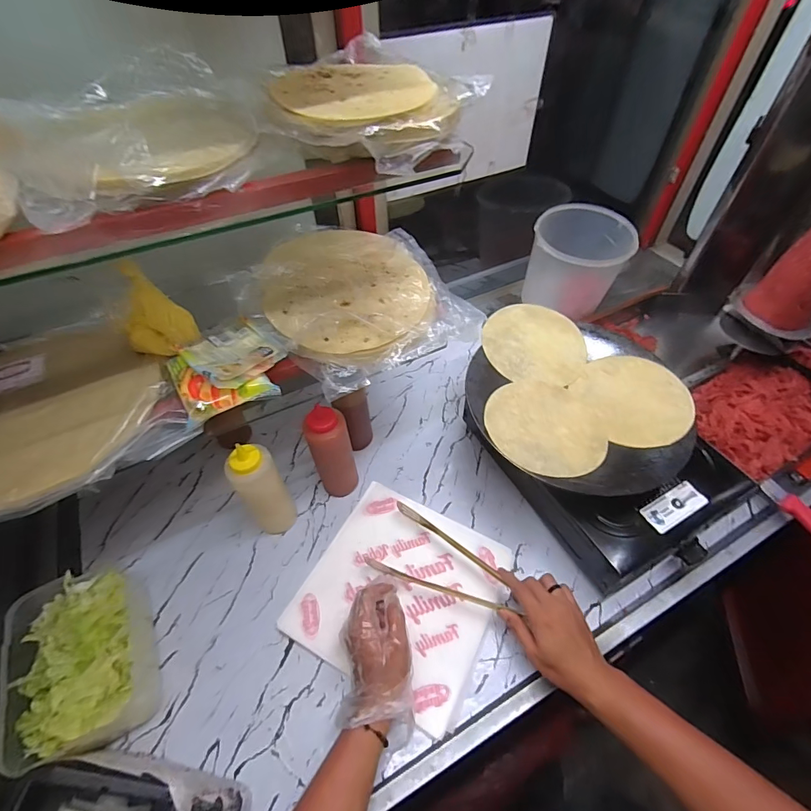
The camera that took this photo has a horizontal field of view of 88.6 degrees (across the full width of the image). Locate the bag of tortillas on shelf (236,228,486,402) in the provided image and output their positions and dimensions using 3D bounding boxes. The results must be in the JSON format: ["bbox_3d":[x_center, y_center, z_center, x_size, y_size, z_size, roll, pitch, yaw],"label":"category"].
[{"bbox_3d":[-0.084,-0.166,0.589,0.265,0.043,0.311,-29,57,-23],"label":"bag of tortillas on shelf"}]

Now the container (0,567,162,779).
[{"bbox_3d":[-0.393,0.311,0.522,0.139,0.094,0.209,-20,53,-18],"label":"container"}]

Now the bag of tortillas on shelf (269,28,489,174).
[{"bbox_3d":[-0.024,-0.287,0.399,0.182,0.056,0.209,18,52,13],"label":"bag of tortillas on shelf"}]

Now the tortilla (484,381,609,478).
[{"bbox_3d":[0.209,0.031,0.624,0.174,0.011,0.175,1,50,-1],"label":"tortilla"}]

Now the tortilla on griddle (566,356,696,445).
[{"bbox_3d":[0.363,-0.013,0.654,0.156,0.008,0.171,-6,53,8],"label":"tortilla on griddle"}]

